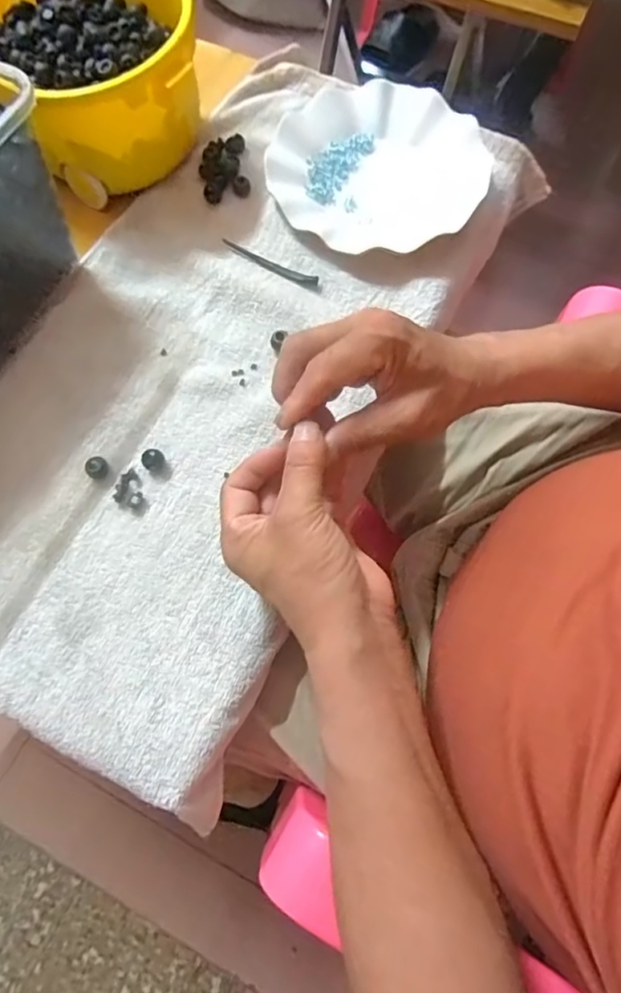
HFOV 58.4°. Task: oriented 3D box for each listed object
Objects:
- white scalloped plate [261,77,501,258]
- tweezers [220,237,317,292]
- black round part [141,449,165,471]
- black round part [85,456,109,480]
[{"bbox_3d":[0.063,-0.296,0.491,0.185,0.022,0.185,-1,70,2],"label":"white scalloped plate"},{"bbox_3d":[-0.033,-0.193,0.460,0.088,0.007,0.011,27,73,11],"label":"tweezers"},{"bbox_3d":[-0.114,-0.026,0.400,0.016,0.012,0.013,-36,73,-11],"label":"black round part"},{"bbox_3d":[-0.153,-0.021,0.398,0.014,0.015,0.012,-26,71,-7],"label":"black round part"}]

